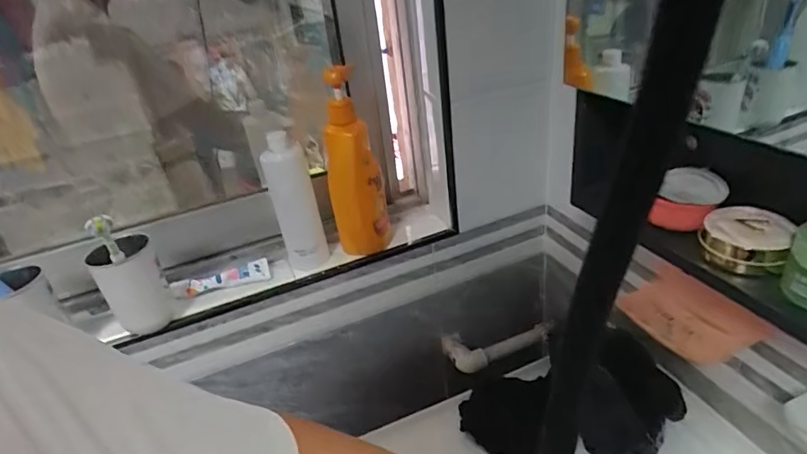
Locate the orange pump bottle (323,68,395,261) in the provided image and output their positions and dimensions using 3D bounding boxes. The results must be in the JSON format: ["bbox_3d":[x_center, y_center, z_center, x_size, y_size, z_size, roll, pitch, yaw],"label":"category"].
[{"bbox_3d":[-0.080,-0.086,0.789,0.085,0.305,0.095,-11,30,-6],"label":"orange pump bottle"}]

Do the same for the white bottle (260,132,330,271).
[{"bbox_3d":[-0.166,-0.039,0.754,0.063,0.202,0.076,-17,31,-15],"label":"white bottle"}]

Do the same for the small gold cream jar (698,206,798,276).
[{"bbox_3d":[0.315,0.012,0.464,0.066,0.039,0.062,-6,30,3],"label":"small gold cream jar"}]

